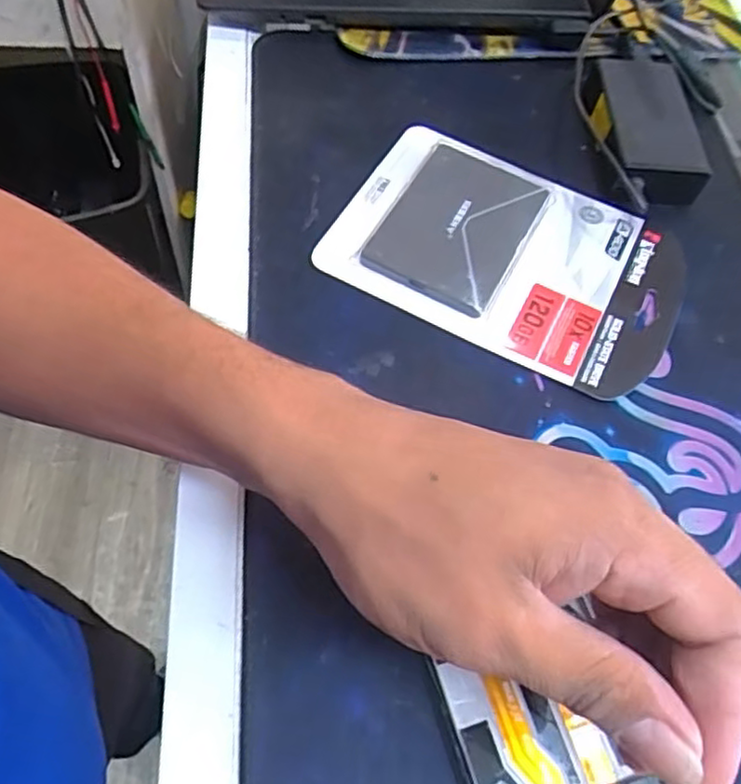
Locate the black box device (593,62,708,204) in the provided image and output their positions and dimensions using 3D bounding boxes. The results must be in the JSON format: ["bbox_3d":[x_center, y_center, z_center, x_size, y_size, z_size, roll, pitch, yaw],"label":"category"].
[{"bbox_3d":[0.164,-0.162,0.406,0.052,0.026,0.107,1,60,-3],"label":"black box device"}]

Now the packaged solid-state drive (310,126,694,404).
[{"bbox_3d":[0.075,-0.076,0.358,0.176,0.008,0.124,27,62,11],"label":"packaged solid-state drive"}]

